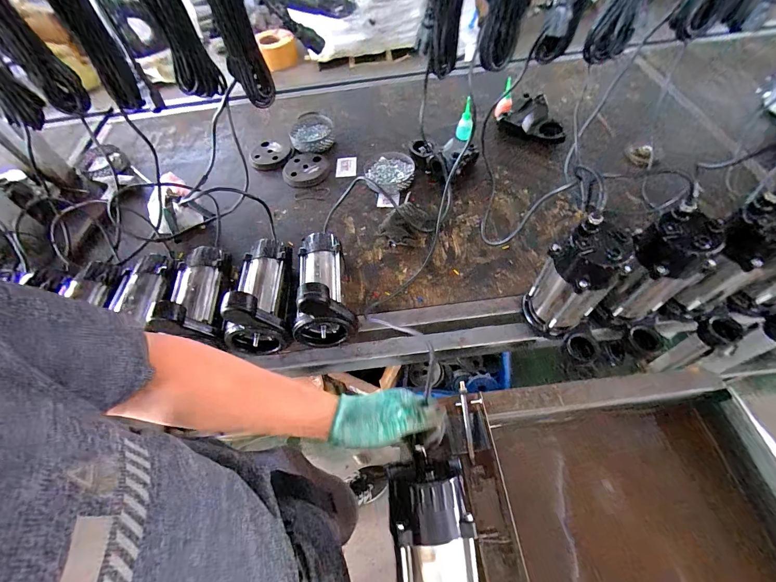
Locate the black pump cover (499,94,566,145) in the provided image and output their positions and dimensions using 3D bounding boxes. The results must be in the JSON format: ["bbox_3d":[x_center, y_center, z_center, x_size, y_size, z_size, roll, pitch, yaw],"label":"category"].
[{"bbox_3d":[0.430,-0.498,0.988,0.184,0.062,0.138,26,63,20],"label":"black pump cover"}]

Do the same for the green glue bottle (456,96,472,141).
[{"bbox_3d":[0.226,-0.502,1.015,0.047,0.101,0.050,5,58,8],"label":"green glue bottle"}]

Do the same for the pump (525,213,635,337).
[{"bbox_3d":[0.314,-0.010,0.592,0.092,0.228,0.095,-24,59,-10],"label":"pump"}]

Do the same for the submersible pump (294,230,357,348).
[{"bbox_3d":[-0.143,-0.027,0.687,0.112,0.156,0.242,-14,57,-4],"label":"submersible pump"}]

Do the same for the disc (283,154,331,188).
[{"bbox_3d":[-0.237,-0.353,0.998,0.133,0.023,0.130,-2,57,4],"label":"disc"}]

